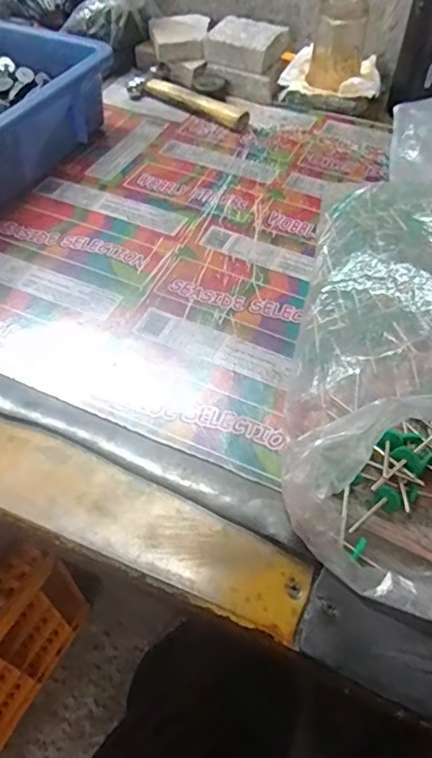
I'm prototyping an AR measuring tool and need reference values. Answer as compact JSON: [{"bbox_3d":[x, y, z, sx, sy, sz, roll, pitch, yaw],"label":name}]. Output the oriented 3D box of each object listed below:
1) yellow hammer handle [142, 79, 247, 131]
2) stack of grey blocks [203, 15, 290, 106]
[{"bbox_3d":[-0.022,-0.308,0.596,0.128,0.018,0.024,30,57,19],"label":"yellow hammer handle"},{"bbox_3d":[0.033,-0.368,0.615,0.087,0.056,0.079,15,53,9],"label":"stack of grey blocks"}]

